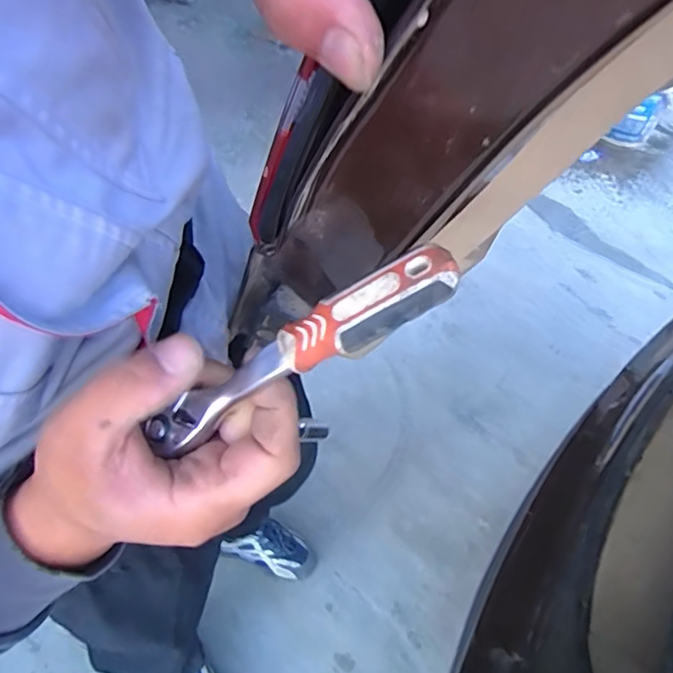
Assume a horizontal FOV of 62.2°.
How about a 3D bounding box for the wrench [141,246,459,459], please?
[{"bbox_3d":[-0.019,0.009,0.214,0.142,0.017,0.017,-31,48,23],"label":"wrench"}]

